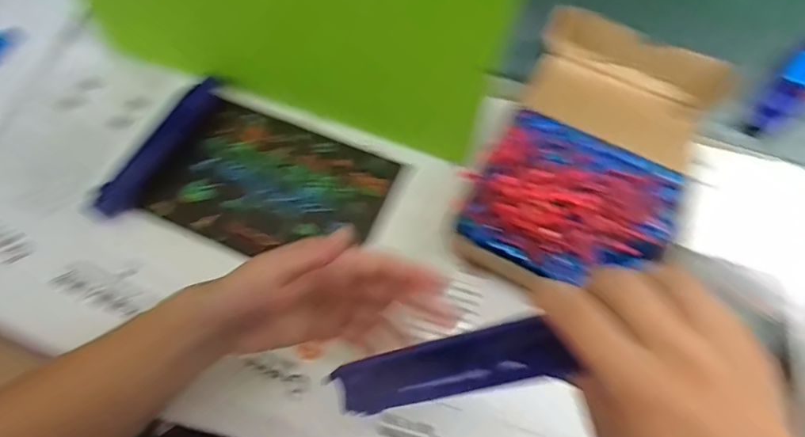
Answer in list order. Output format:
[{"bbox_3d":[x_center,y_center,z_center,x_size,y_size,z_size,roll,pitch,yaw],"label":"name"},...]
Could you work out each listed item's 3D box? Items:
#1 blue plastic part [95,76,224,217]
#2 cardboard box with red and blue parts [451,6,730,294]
[{"bbox_3d":[-0.223,-0.070,0.478,0.025,0.016,0.159,25,68,10],"label":"blue plastic part"},{"bbox_3d":[0.178,-0.074,0.468,0.183,0.072,0.323,30,69,12],"label":"cardboard box with red and blue parts"}]

